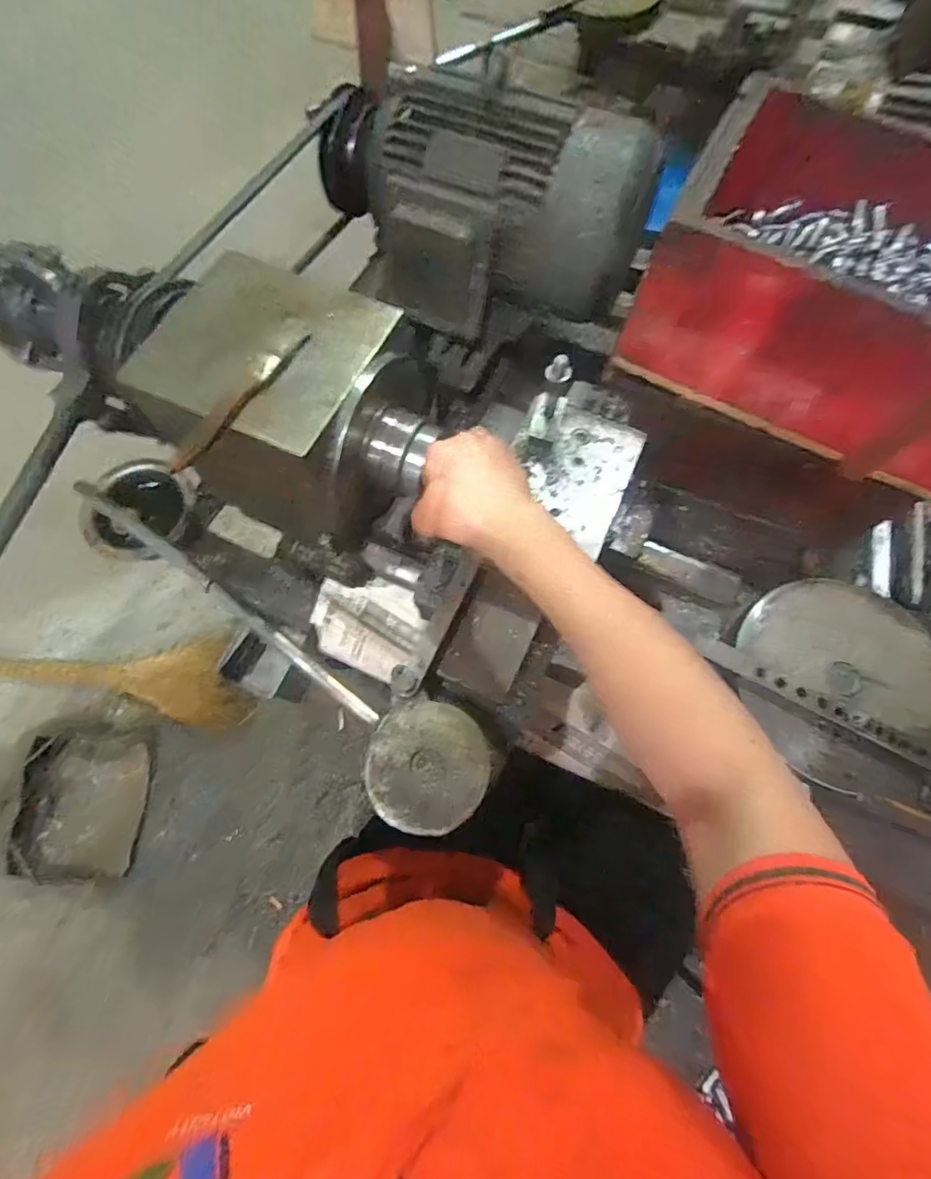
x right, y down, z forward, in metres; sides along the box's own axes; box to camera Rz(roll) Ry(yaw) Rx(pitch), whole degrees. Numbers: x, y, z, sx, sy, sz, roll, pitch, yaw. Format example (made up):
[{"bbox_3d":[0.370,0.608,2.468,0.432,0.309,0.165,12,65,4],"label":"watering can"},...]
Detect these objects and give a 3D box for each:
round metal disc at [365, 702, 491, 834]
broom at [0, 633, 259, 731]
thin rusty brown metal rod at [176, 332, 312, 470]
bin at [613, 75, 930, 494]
[{"bbox_3d":[-0.030,0.143,0.432,0.095,0.008,0.098,0,69,0],"label":"round metal disc"},{"bbox_3d":[-0.880,0.179,1.339,0.715,0.151,0.221,10,69,4],"label":"broom"},{"bbox_3d":[-0.169,-0.143,0.403,0.018,0.008,0.143,39,79,0],"label":"thin rusty brown metal rod"},{"bbox_3d":[0.365,-0.268,0.495,0.336,0.149,0.225,28,72,11],"label":"bin"}]

